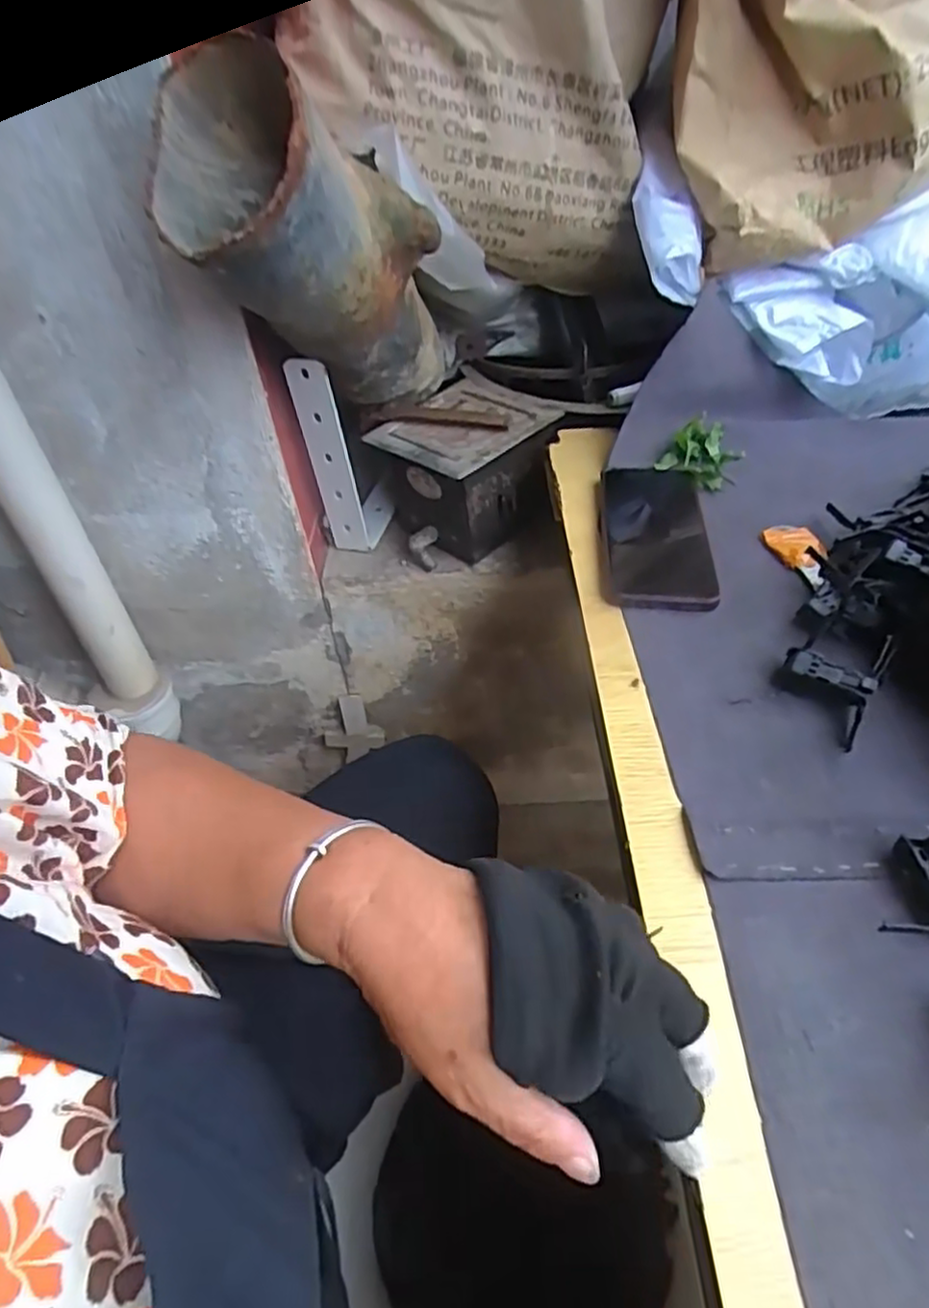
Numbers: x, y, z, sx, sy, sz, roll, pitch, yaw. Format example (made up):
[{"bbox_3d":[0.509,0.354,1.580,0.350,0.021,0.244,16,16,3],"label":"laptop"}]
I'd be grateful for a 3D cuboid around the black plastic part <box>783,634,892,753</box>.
[{"bbox_3d":[0.217,0.015,0.414,0.050,0.022,0.083,25,50,24],"label":"black plastic part"}]

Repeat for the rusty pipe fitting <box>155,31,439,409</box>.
[{"bbox_3d":[-0.085,-0.265,0.514,0.113,0.304,0.125,21,90,21],"label":"rusty pipe fitting"}]

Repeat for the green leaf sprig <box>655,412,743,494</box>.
[{"bbox_3d":[0.203,-0.174,0.596,0.065,0.030,0.071,12,46,13],"label":"green leaf sprig"}]

